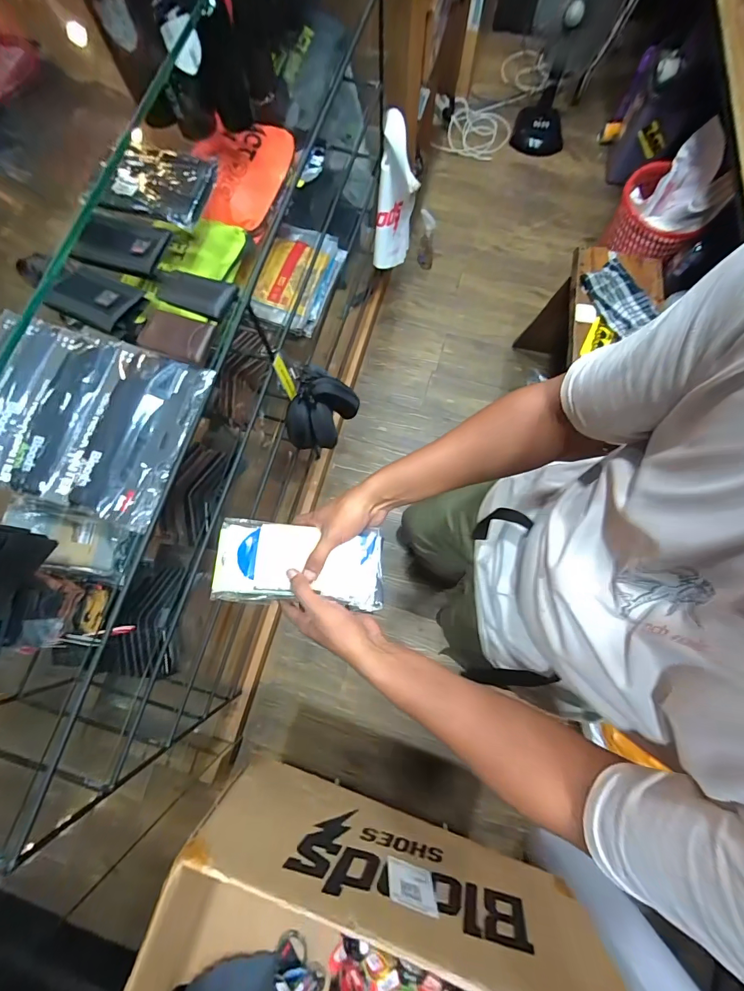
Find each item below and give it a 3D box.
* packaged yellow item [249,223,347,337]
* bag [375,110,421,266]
[{"bbox_3d":[-0.183,-0.541,0.962,0.164,0.069,0.284,14,77,4],"label":"packaged yellow item"},{"bbox_3d":[0.081,-0.927,1.234,0.121,0.378,0.163,10,76,3],"label":"bag"}]

